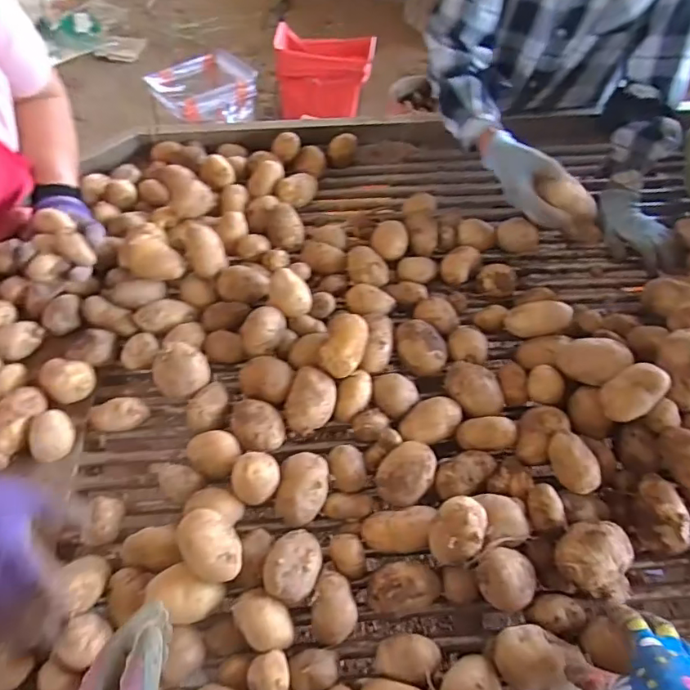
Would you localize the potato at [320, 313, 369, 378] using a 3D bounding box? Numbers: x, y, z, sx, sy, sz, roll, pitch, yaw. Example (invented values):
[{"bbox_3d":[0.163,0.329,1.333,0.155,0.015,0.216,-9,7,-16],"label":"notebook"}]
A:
[{"bbox_3d":[-0.001,0.001,0.679,0.052,0.060,0.072,16,57,7],"label":"potato"}]

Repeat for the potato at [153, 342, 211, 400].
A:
[{"bbox_3d":[-0.218,0.032,0.675,0.070,0.053,0.059,-22,61,-17],"label":"potato"}]

